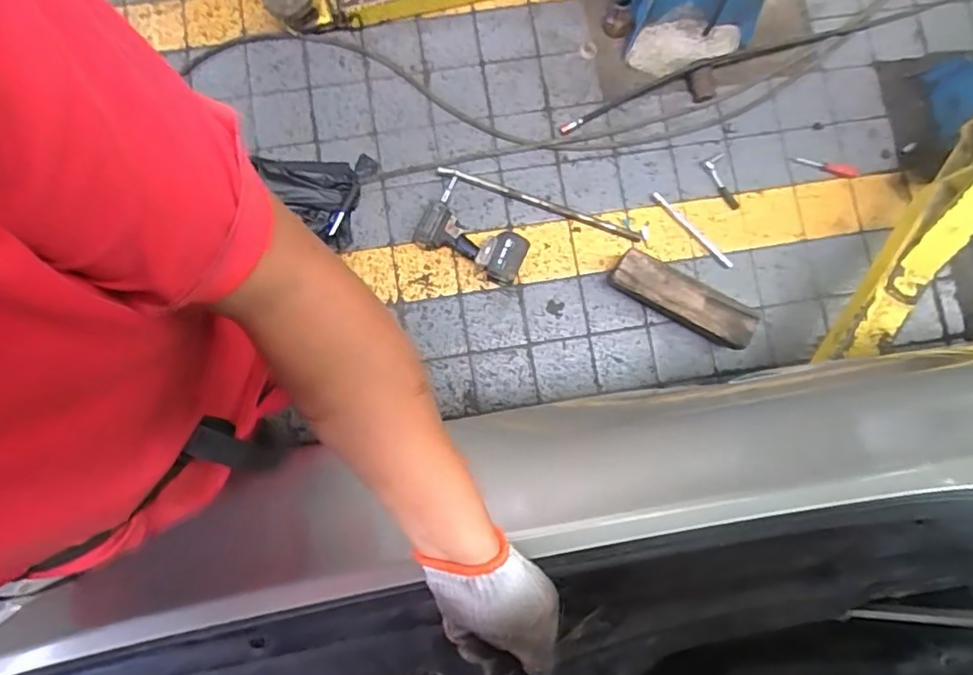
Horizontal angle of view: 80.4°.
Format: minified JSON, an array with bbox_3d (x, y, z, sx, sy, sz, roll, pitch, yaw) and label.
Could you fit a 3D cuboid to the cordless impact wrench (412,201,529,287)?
[{"bbox_3d":[-0.040,-0.237,1.457,0.279,0.077,0.119,25,82,1],"label":"cordless impact wrench"}]

